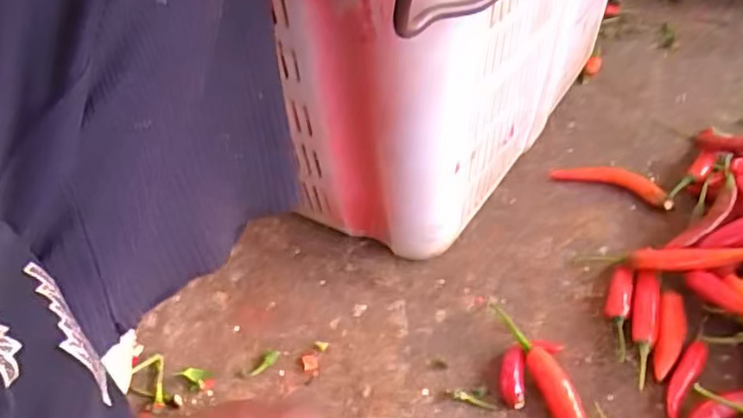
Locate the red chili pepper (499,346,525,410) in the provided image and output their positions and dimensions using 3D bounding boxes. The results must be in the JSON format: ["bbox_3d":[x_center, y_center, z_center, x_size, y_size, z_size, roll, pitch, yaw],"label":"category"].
[{"bbox_3d":[0.104,0.122,0.499,0.017,0.011,0.049,4,45,10],"label":"red chili pepper"}]

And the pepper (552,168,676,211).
[{"bbox_3d":[0.227,-0.027,0.641,0.112,0.016,0.028,19,49,23],"label":"pepper"}]

